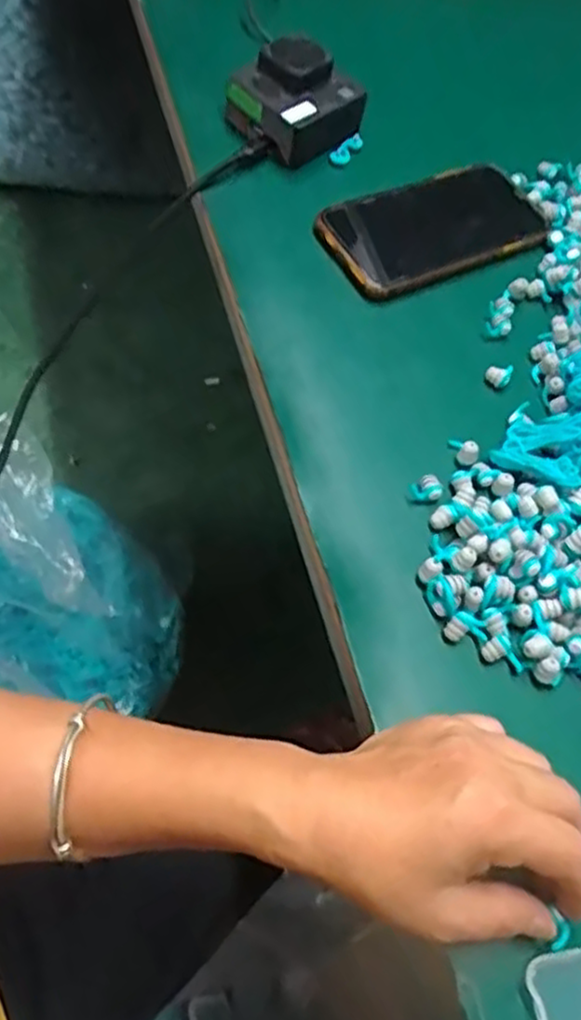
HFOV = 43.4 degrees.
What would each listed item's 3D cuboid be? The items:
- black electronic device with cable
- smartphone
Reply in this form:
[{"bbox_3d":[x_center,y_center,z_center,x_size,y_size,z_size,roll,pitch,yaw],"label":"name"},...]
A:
[{"bbox_3d":[0.006,-0.287,0.513,0.086,0.041,0.076,-32,71,-22],"label":"black electronic device with cable"},{"bbox_3d":[0.099,-0.194,0.495,0.149,0.010,0.077,-22,68,-20],"label":"smartphone"}]

